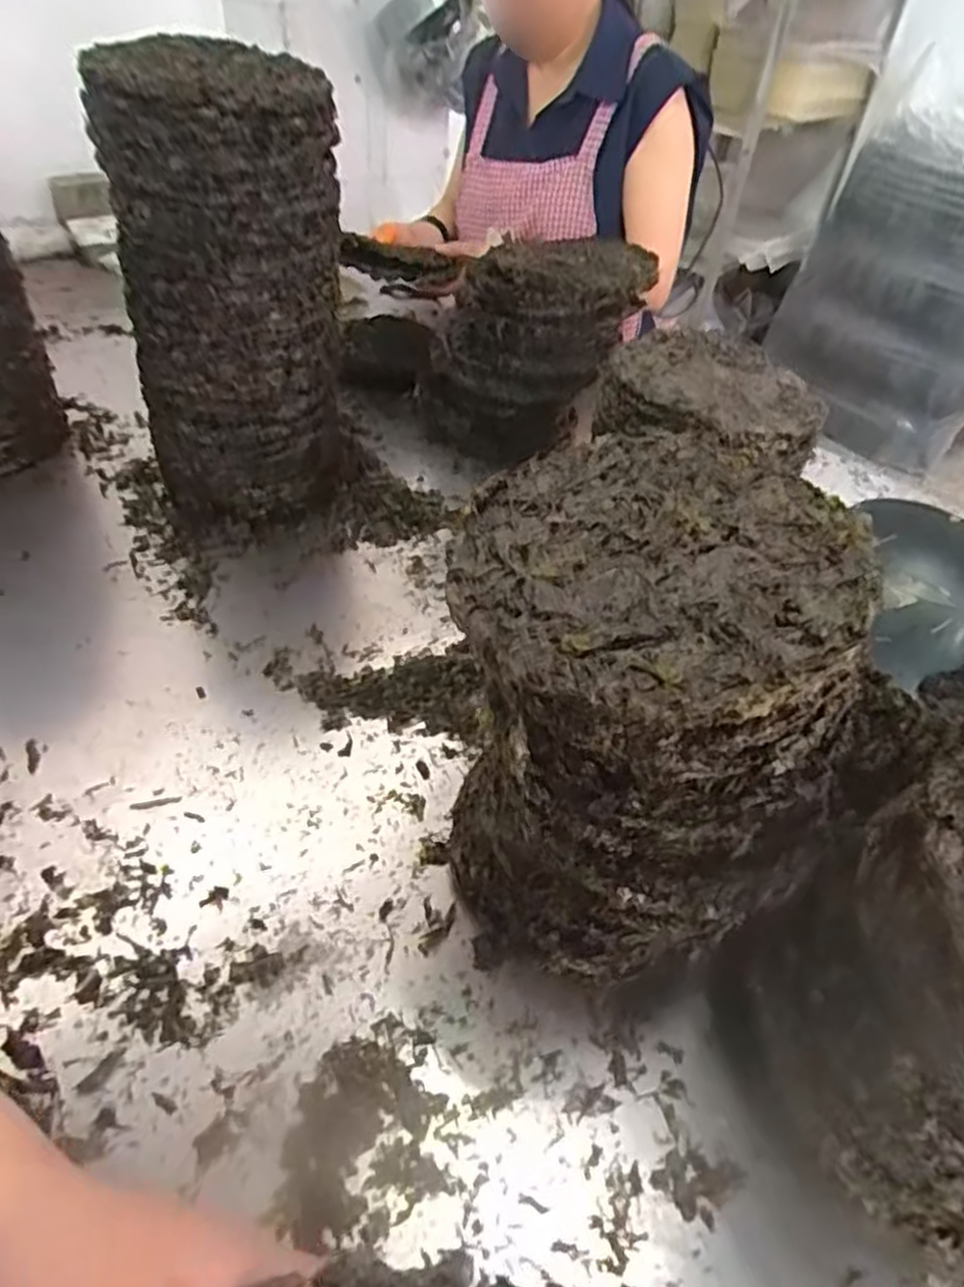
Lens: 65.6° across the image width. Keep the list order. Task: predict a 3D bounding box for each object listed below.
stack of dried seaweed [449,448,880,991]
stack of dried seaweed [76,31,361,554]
[{"bbox_3d":[0.079,0.063,0.447,0.204,0.296,0.212,-1,43,-8],"label":"stack of dried seaweed"},{"bbox_3d":[-0.223,-0.301,0.709,0.201,0.391,0.167,-4,44,-11],"label":"stack of dried seaweed"}]

